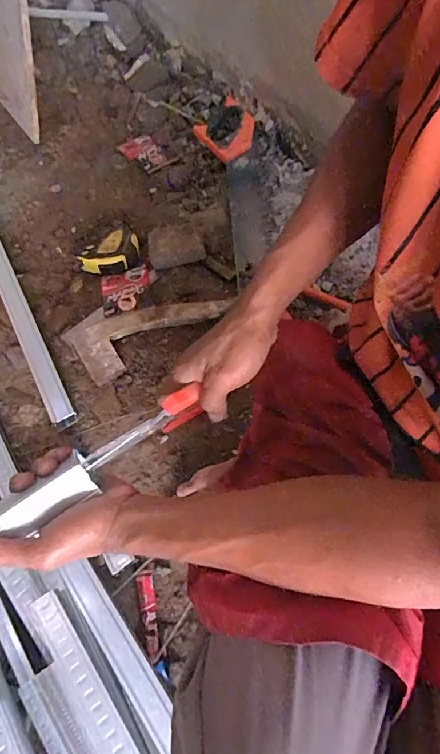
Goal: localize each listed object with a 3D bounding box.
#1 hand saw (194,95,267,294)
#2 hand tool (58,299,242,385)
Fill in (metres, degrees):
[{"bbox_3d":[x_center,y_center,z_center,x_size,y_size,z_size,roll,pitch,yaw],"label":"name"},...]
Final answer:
[{"bbox_3d":[0.021,-0.388,0.879,0.116,0.029,0.493,-3,64,0],"label":"hand saw"},{"bbox_3d":[-0.123,-0.100,0.756,0.275,0.035,0.129,-29,67,-12],"label":"hand tool"}]

